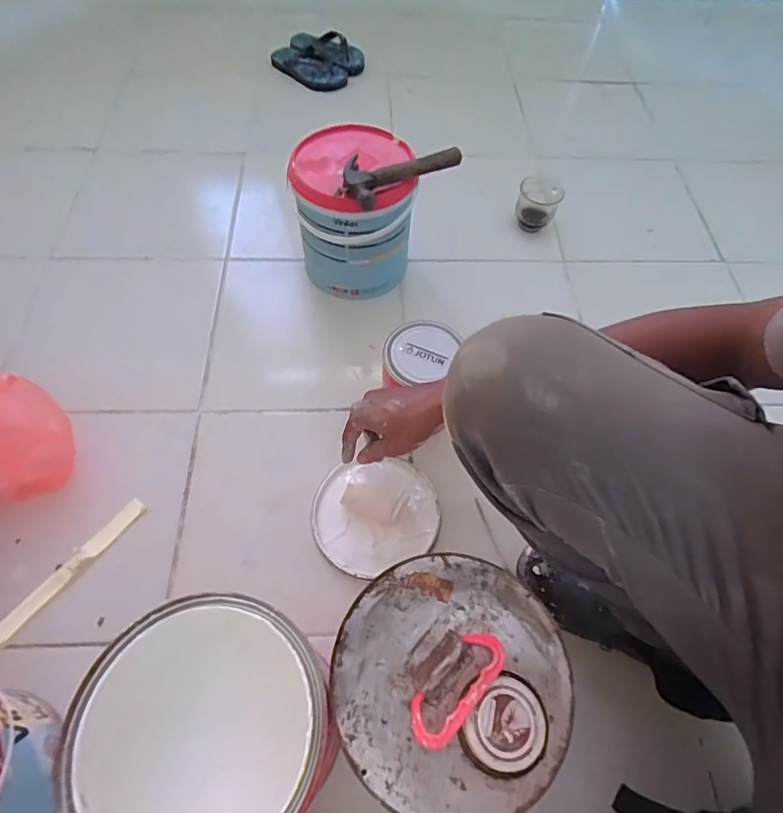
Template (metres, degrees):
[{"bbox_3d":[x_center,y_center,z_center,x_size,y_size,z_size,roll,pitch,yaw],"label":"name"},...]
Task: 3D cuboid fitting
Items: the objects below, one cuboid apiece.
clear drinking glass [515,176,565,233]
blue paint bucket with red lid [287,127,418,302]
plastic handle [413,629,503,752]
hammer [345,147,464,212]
[{"bbox_3d":[0.274,-0.379,0.923,0.079,0.064,0.078,16,61,6],"label":"clear drinking glass"},{"bbox_3d":[-0.057,-0.294,0.779,0.167,0.205,0.176,1,60,-2],"label":"blue paint bucket with red lid"},{"bbox_3d":[0.047,0.199,0.351,0.032,0.016,0.085,40,66,19],"label":"plastic handle"},{"bbox_3d":[0.006,-0.329,0.673,0.154,0.034,0.084,-29,65,-18],"label":"hammer"}]

